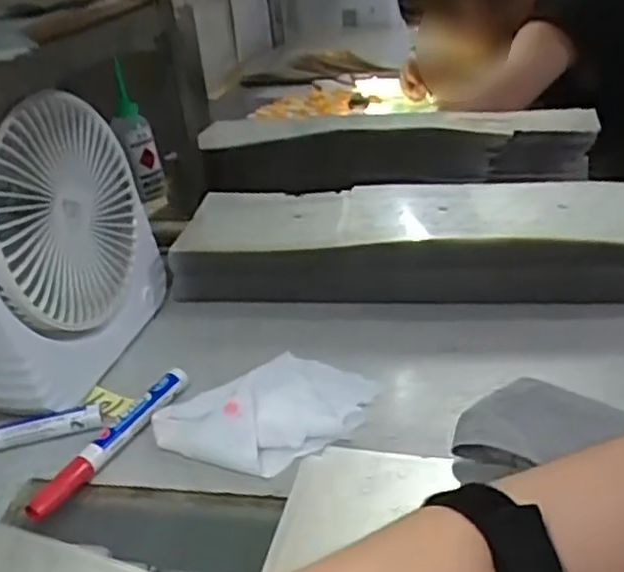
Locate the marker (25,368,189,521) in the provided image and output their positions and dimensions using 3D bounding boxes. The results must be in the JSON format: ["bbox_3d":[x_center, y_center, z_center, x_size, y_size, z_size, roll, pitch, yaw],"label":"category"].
[{"bbox_3d":[-0.127,0.097,0.461,0.022,0.017,0.141,6,30,26],"label":"marker"}]

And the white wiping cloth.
[{"bbox_3d":[-0.030,0.075,0.473,0.117,0.020,0.111,9,31,29],"label":"white wiping cloth"}]

